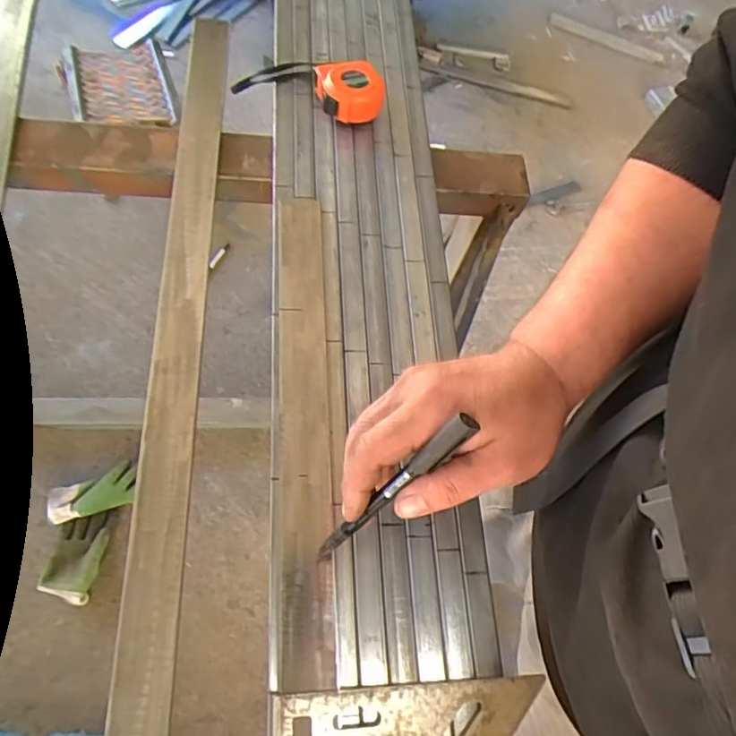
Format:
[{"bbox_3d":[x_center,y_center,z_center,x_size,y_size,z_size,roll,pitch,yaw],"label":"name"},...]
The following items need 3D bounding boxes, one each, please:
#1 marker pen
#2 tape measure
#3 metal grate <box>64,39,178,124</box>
[{"bbox_3d":[0.013,0.073,0.341,0.007,0.135,0.012,-8,56,-54],"label":"marker pen"},{"bbox_3d":[-0.057,-0.294,0.599,0.148,0.042,0.070,15,64,-2],"label":"tape measure"},{"bbox_3d":[-0.622,-0.704,1.455,0.236,0.045,0.236,-14,77,-15],"label":"metal grate"}]

